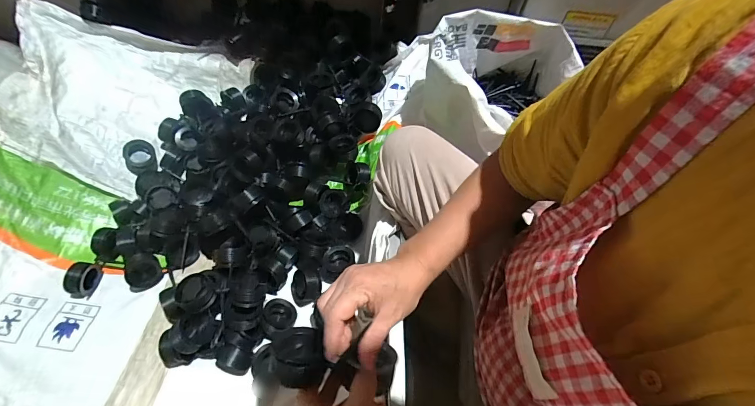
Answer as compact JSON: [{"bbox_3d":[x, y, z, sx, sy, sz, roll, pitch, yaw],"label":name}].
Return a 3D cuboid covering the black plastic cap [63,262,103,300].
[{"bbox_3d":[-0.540,0.139,0.648,0.037,0.046,0.057,4,53,-1],"label":"black plastic cap"}]

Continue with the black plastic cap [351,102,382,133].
[{"bbox_3d":[-0.022,-0.172,0.719,0.059,0.065,0.023,2,53,-3],"label":"black plastic cap"}]

